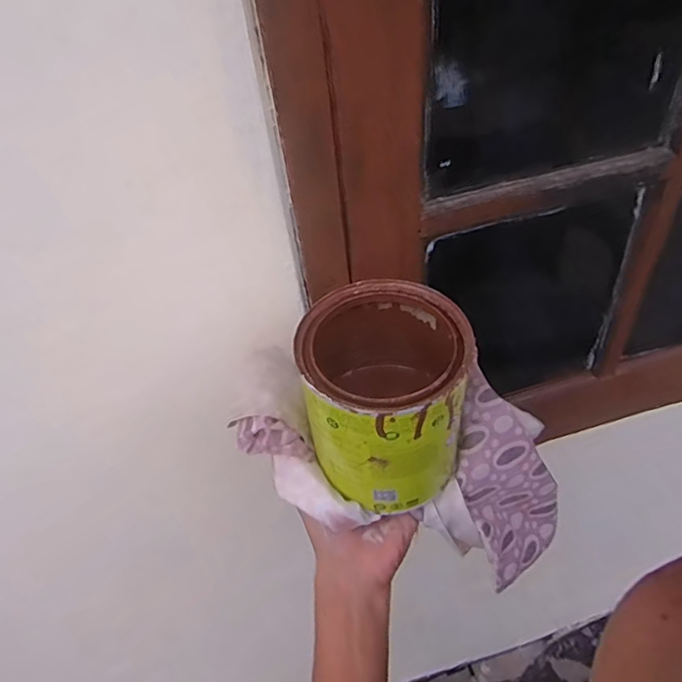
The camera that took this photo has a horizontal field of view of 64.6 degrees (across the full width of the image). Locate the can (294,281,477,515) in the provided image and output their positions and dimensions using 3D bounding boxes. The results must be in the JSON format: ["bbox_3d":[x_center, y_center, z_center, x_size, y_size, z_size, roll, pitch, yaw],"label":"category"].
[{"bbox_3d":[0.030,0.042,0.356,0.099,0.125,0.104,-4,41,4],"label":"can"}]

